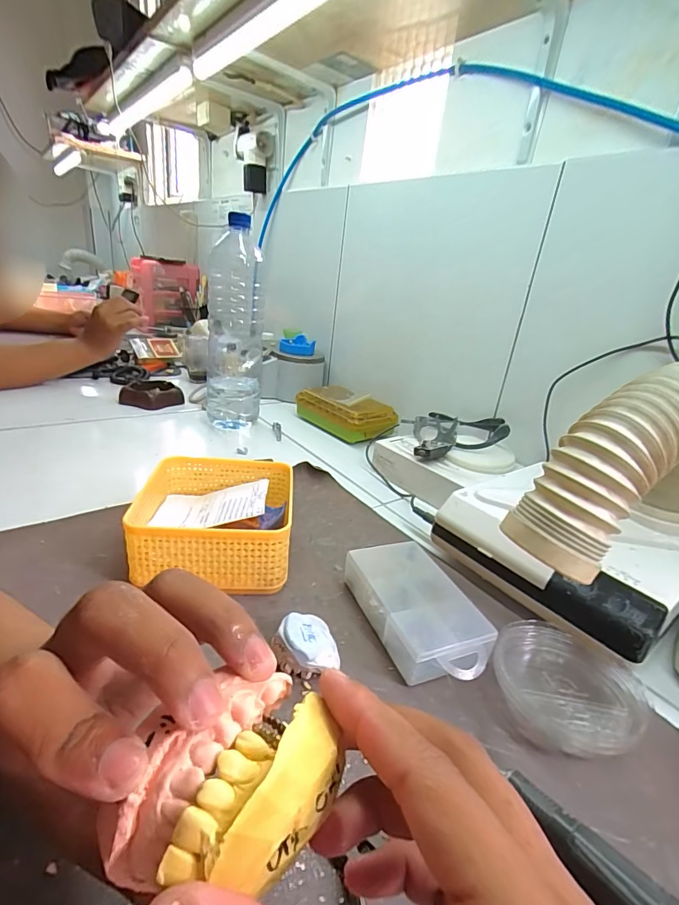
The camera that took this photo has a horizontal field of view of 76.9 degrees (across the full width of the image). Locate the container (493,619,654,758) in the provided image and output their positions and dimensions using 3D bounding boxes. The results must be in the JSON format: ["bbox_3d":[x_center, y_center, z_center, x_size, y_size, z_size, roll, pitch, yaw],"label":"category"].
[{"bbox_3d":[0.156,0.157,0.295,0.090,0.021,0.090,6,23,-3],"label":"container"}]

